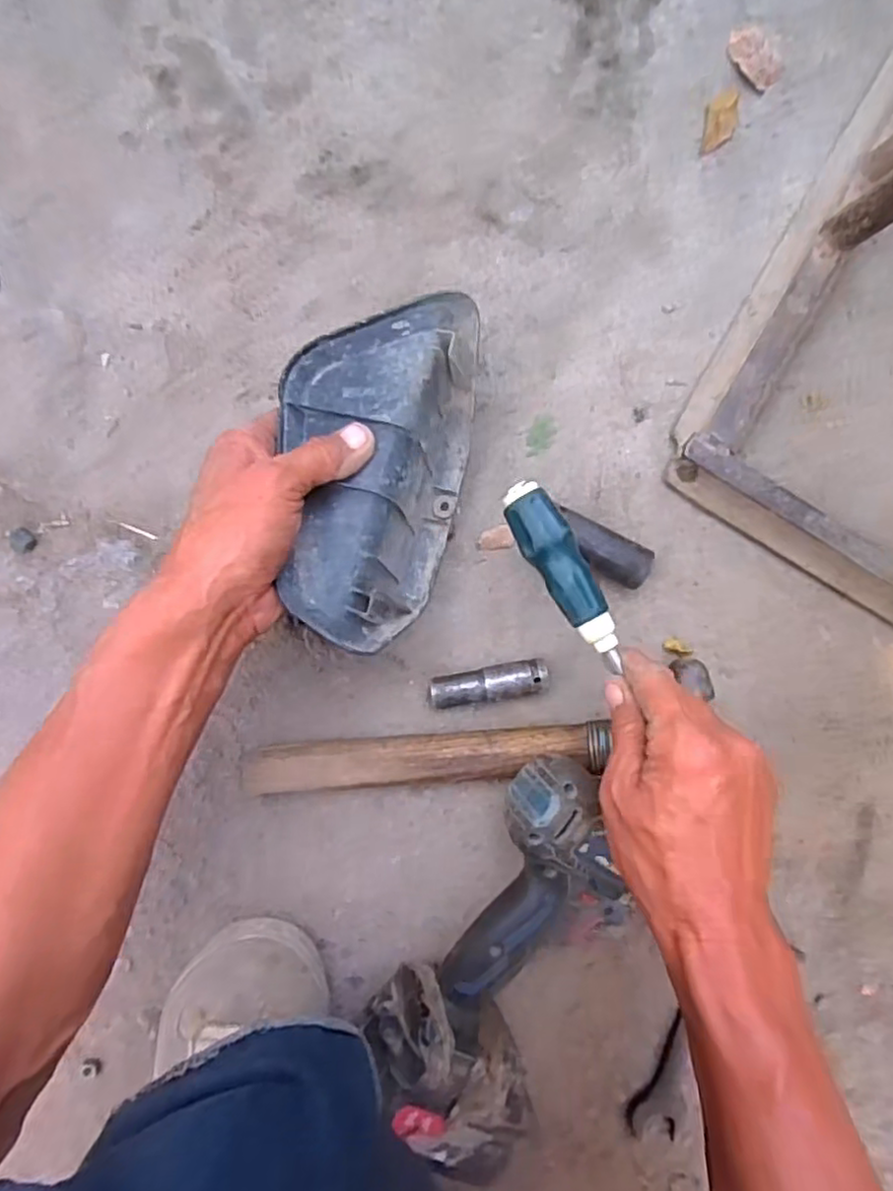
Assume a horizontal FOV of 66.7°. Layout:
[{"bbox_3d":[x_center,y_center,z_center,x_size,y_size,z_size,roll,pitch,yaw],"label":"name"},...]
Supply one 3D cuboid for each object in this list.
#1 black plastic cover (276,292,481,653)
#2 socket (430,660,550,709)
[{"bbox_3d":[-0.050,-0.068,0.396,0.104,0.075,0.199,12,79,6],"label":"black plastic cover"},{"bbox_3d":[0.028,0.059,0.456,0.078,0.024,0.022,-12,95,-5],"label":"socket"}]

